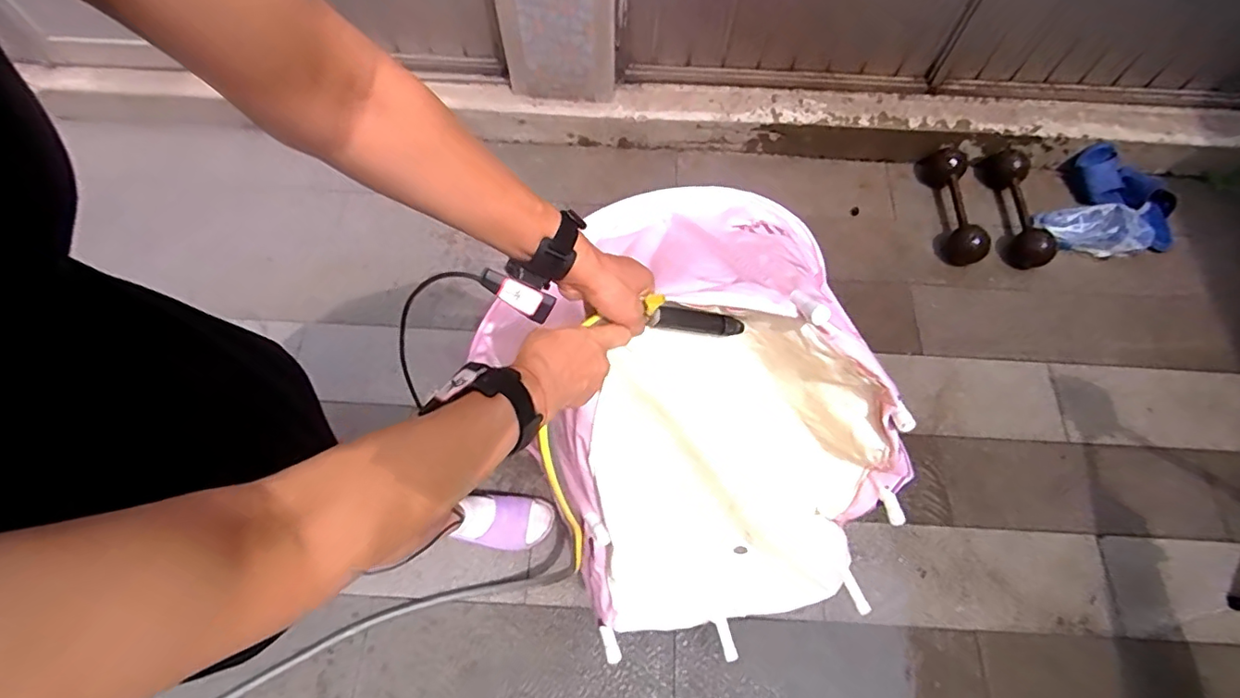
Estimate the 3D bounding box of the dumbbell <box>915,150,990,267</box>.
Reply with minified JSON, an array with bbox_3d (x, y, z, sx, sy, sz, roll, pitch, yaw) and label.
[{"bbox_3d":[0.904,-0.386,1.524,0.101,0.089,0.352,-2,65,-1],"label":"dumbbell"}]

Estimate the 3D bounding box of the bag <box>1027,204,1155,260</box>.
[{"bbox_3d":[1.272,-0.319,1.505,0.295,0.078,0.132,1,65,0],"label":"bag"}]

